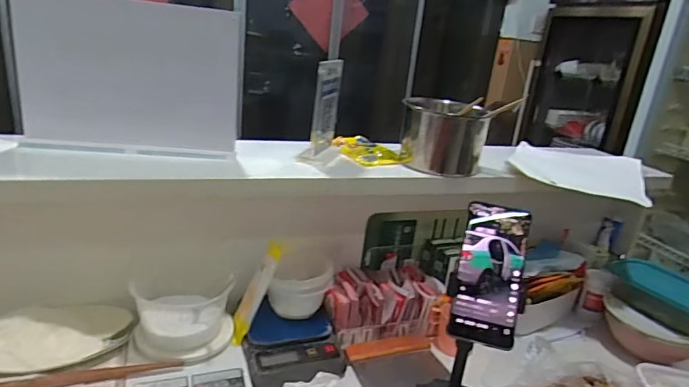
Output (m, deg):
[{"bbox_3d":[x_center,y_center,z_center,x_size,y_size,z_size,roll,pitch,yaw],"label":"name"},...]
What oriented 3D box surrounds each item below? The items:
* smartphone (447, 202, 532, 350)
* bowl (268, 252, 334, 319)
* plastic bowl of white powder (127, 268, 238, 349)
[{"bbox_3d":[0.170,0.092,0.555,0.074,0.158,0.017,10,-13,10],"label":"smartphone"},{"bbox_3d":[-0.075,0.150,0.818,0.105,0.074,0.126,4,19,-9],"label":"bowl"},{"bbox_3d":[-0.232,0.168,0.723,0.114,0.076,0.130,16,21,26],"label":"plastic bowl of white powder"}]

